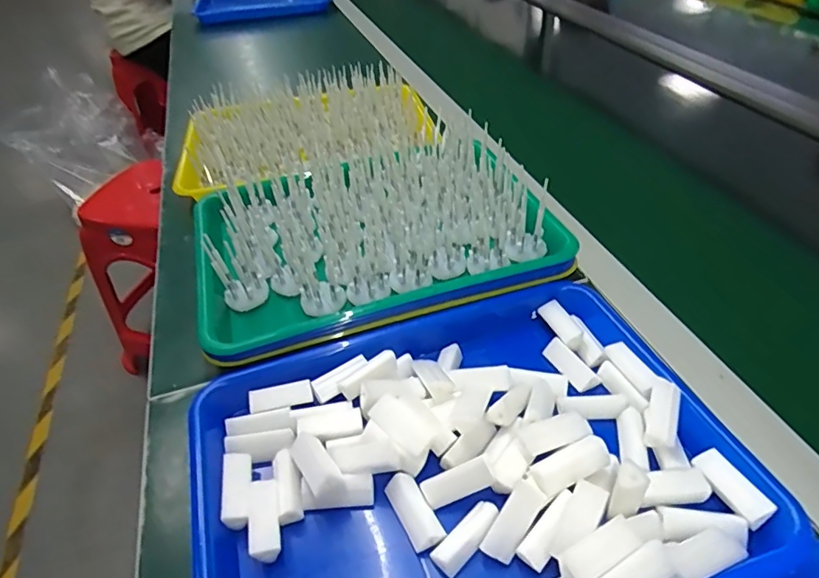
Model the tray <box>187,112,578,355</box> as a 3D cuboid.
[{"bbox_3d":[-0.050,-0.070,0.510,0.335,0.061,0.236,-15,43,-12],"label":"tray"}]

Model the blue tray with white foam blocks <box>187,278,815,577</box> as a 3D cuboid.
[{"bbox_3d":[0.029,0.112,0.342,0.329,0.044,0.243,-15,43,-12],"label":"blue tray with white foam blocks"}]

